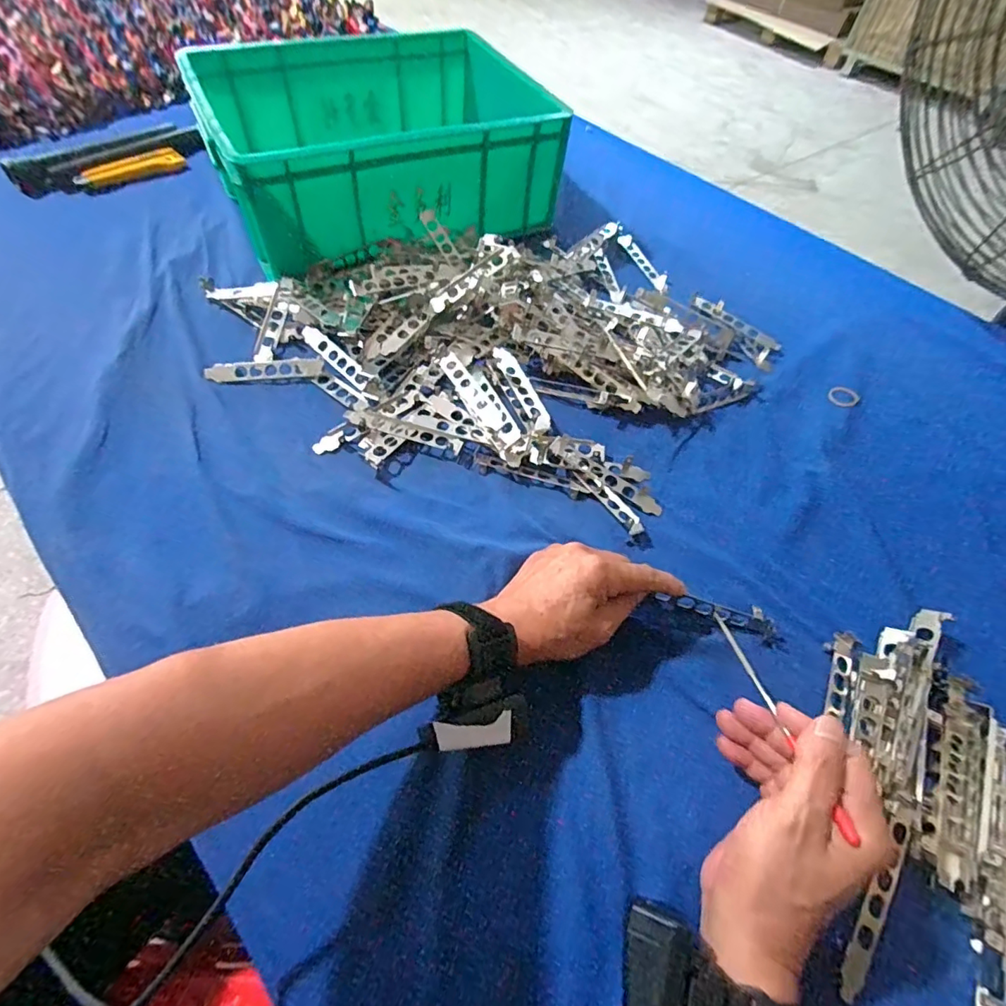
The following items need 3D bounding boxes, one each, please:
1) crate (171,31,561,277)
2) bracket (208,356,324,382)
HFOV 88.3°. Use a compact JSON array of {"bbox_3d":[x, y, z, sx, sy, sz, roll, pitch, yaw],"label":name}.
[{"bbox_3d":[-0.146,-0.483,0.692,0.431,0.132,0.301,-22,62,-18],"label":"crate"},{"bbox_3d":[-0.250,-0.139,0.546,0.118,0.010,0.026,-5,58,-8],"label":"bracket"}]

